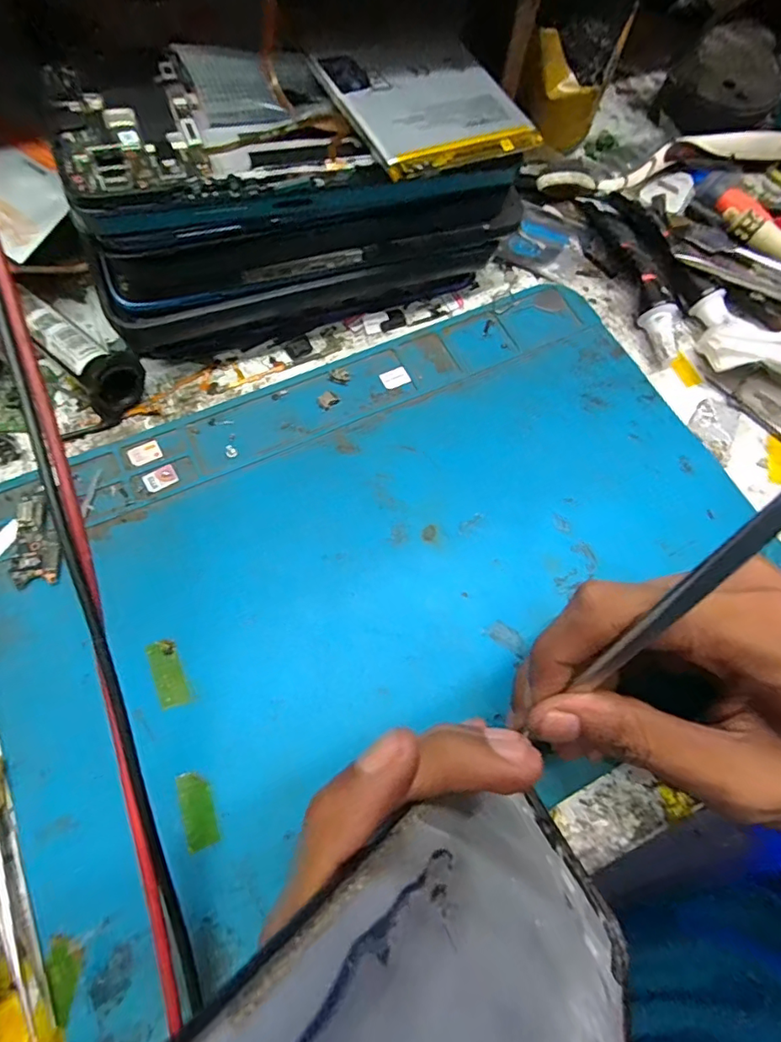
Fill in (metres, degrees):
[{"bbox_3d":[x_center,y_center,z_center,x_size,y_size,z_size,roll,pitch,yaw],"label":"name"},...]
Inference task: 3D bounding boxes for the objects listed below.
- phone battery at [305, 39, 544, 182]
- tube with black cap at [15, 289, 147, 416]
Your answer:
[{"bbox_3d":[0.013,-0.152,0.181,0.064,0.007,0.064,-29,74,-13],"label":"phone battery"},{"bbox_3d":[-0.133,-0.074,0.217,0.065,0.024,0.024,43,73,12],"label":"tube with black cap"}]

